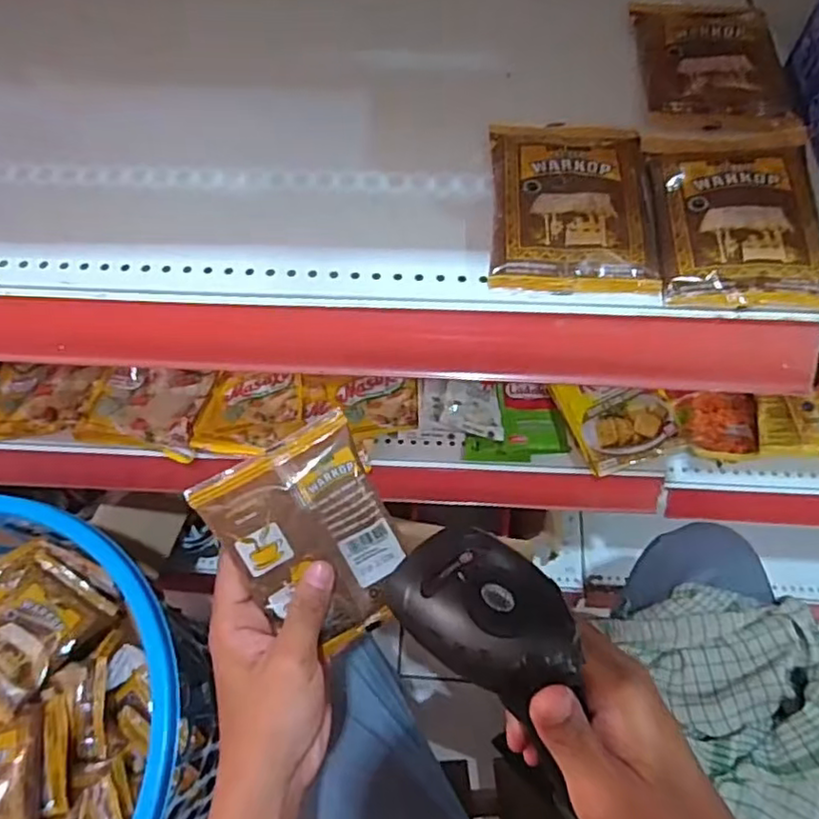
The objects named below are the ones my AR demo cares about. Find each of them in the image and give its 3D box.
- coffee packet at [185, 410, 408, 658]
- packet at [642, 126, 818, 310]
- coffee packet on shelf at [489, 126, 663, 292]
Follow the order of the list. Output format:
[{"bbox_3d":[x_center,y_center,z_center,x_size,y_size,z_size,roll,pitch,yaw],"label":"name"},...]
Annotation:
[{"bbox_3d":[-0.053,0.077,0.364,0.089,0.015,0.122,-29,101,-11],"label":"coffee packet"},{"bbox_3d":[0.194,-0.120,0.370,0.097,0.016,0.130,3,66,3],"label":"packet"},{"bbox_3d":[0.097,-0.126,0.379,0.094,0.016,0.122,2,66,3],"label":"coffee packet on shelf"}]

